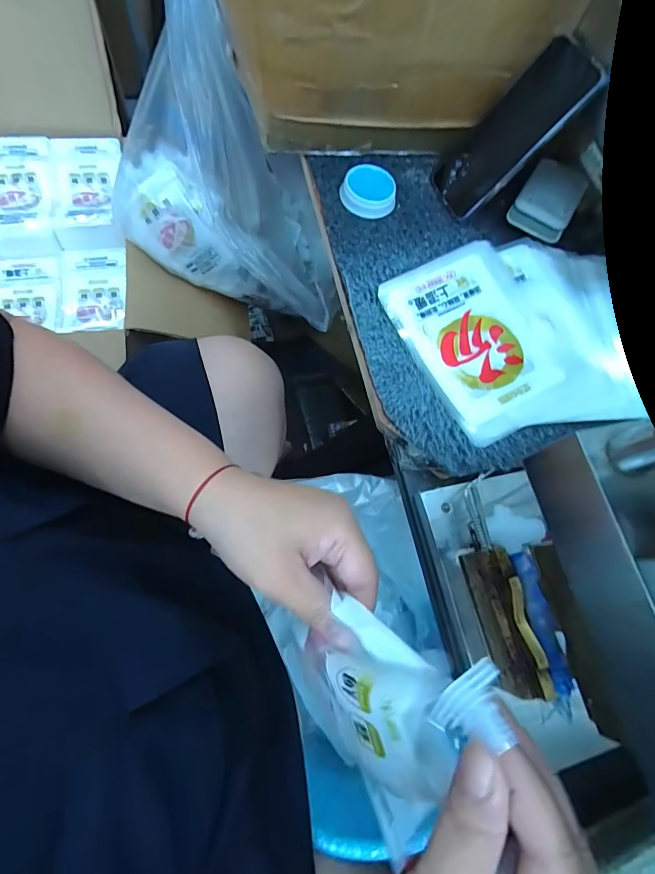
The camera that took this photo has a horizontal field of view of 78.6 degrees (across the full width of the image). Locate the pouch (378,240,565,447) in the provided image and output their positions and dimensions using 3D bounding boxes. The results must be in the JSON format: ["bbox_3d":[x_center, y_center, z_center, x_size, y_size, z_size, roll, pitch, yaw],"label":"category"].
[{"bbox_3d":[0.151,-0.099,0.395,0.128,0.019,0.183,-26,73,-10],"label":"pouch"}]

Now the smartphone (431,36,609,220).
[{"bbox_3d":[0.185,-0.314,0.417,0.015,0.158,0.080,2,61,-43],"label":"smartphone"}]

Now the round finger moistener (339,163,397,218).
[{"bbox_3d":[0.047,-0.273,0.445,0.058,0.022,0.049,27,68,1],"label":"round finger moistener"}]

